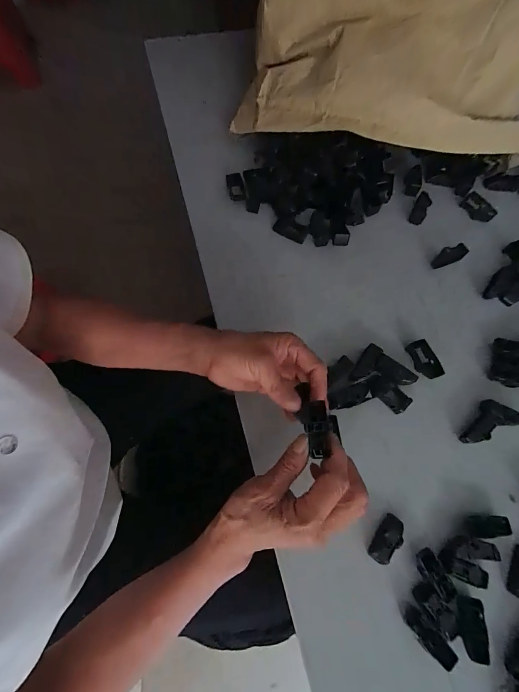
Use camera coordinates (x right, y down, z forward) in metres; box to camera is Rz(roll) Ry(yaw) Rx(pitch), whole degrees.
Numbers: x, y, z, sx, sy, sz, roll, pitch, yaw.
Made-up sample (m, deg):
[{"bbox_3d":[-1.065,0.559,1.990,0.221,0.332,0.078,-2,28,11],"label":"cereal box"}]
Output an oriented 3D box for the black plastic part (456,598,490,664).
[{"bbox_3d":[0.198,0.261,0.296,0.024,0.009,0.046,8,69,0],"label":"black plastic part"}]

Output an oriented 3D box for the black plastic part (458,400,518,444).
[{"bbox_3d":[0.264,0.084,0.370,0.078,0.014,0.036,-19,70,-8],"label":"black plastic part"}]

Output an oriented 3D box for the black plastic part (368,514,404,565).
[{"bbox_3d":[0.130,0.195,0.324,0.020,0.017,0.046,41,72,12],"label":"black plastic part"}]

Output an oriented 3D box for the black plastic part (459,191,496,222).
[{"bbox_3d":[0.329,-0.208,0.480,0.028,0.015,0.049,-39,74,-15],"label":"black plastic part"}]

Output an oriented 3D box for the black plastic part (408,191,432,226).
[{"bbox_3d":[0.241,-0.205,0.477,0.021,0.010,0.058,25,70,9],"label":"black plastic part"}]

